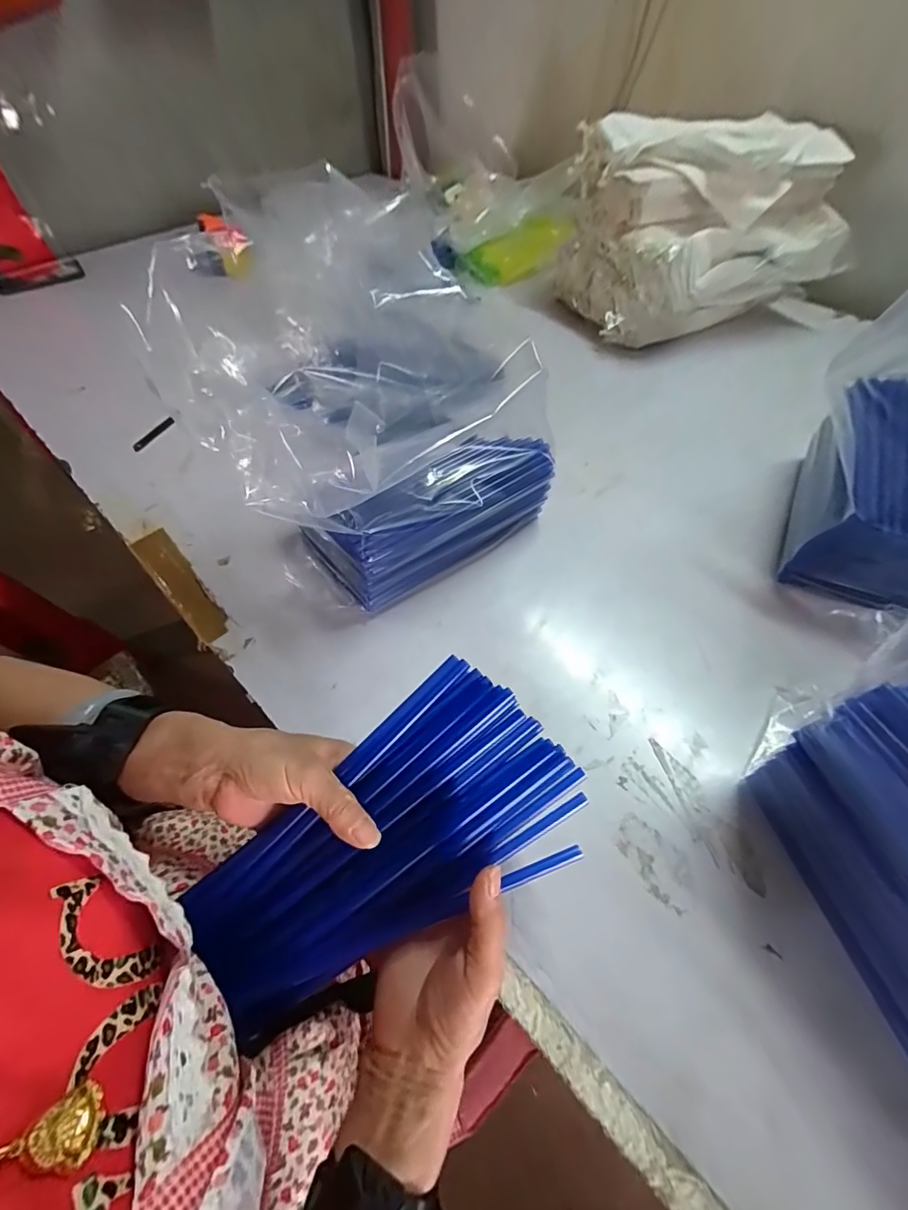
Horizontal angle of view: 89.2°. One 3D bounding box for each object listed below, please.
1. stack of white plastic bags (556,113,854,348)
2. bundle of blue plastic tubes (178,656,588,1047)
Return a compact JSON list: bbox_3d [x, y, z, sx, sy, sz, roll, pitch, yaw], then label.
[{"bbox_3d":[0.414,-0.644,0.791,0.385,0.237,0.284,-16,56,-10],"label":"stack of white plastic bags"},{"bbox_3d":[-0.044,0.144,0.313,0.244,0.050,0.137,-24,78,-12],"label":"bundle of blue plastic tubes"}]

